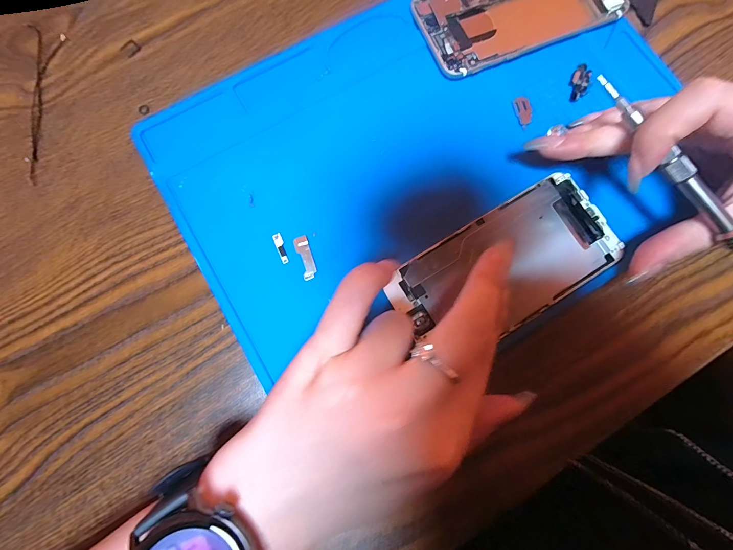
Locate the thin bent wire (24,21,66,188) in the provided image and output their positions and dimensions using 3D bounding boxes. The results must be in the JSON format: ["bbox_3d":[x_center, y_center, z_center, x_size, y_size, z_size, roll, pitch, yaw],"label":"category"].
[{"bbox_3d":[-0.205,-0.112,0.210,0.023,0.004,0.113,-7,80,-2],"label":"thin bent wire"}]

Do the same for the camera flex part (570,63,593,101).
[{"bbox_3d":[0.139,-0.126,0.215,0.010,0.004,0.028,15,80,2],"label":"camera flex part"}]

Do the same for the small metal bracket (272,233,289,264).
[{"bbox_3d":[-0.050,-0.016,0.193,0.005,0.004,0.019,-24,81,-5],"label":"small metal bracket"}]

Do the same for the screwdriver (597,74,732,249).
[{"bbox_3d":[0.146,-0.055,0.159,0.007,0.007,0.104,-40,90,-7],"label":"screwdriver"}]

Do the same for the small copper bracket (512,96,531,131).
[{"bbox_3d":[0.101,-0.104,0.211,0.010,0.004,0.023,-8,80,-2],"label":"small copper bracket"}]

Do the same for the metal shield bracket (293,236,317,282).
[{"bbox_3d":[-0.035,-0.010,0.191,0.008,0.004,0.026,-19,81,-4],"label":"metal shield bracket"}]

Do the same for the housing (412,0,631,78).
[{"bbox_3d":[0.101,-0.181,0.225,0.136,0.010,0.070,-23,81,-5],"label":"housing"}]

